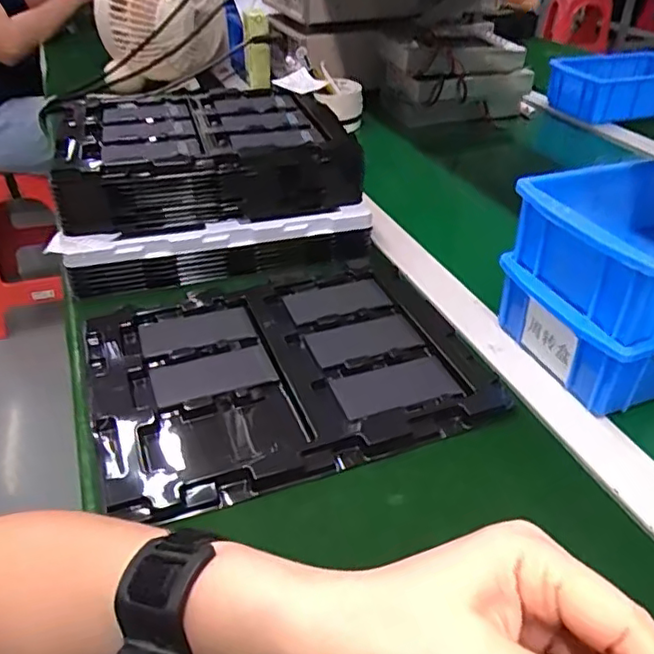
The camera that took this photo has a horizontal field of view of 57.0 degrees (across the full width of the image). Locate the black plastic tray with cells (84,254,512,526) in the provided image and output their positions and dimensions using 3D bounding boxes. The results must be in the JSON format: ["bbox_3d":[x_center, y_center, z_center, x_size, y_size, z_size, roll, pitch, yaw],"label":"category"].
[{"bbox_3d":[-0.034,0.033,0.464,0.277,0.032,0.222,-14,38,-18],"label":"black plastic tray with cells"}]

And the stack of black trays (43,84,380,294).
[{"bbox_3d":[-0.122,-0.153,0.611,0.272,0.101,0.228,-11,37,-14],"label":"stack of black trays"}]

